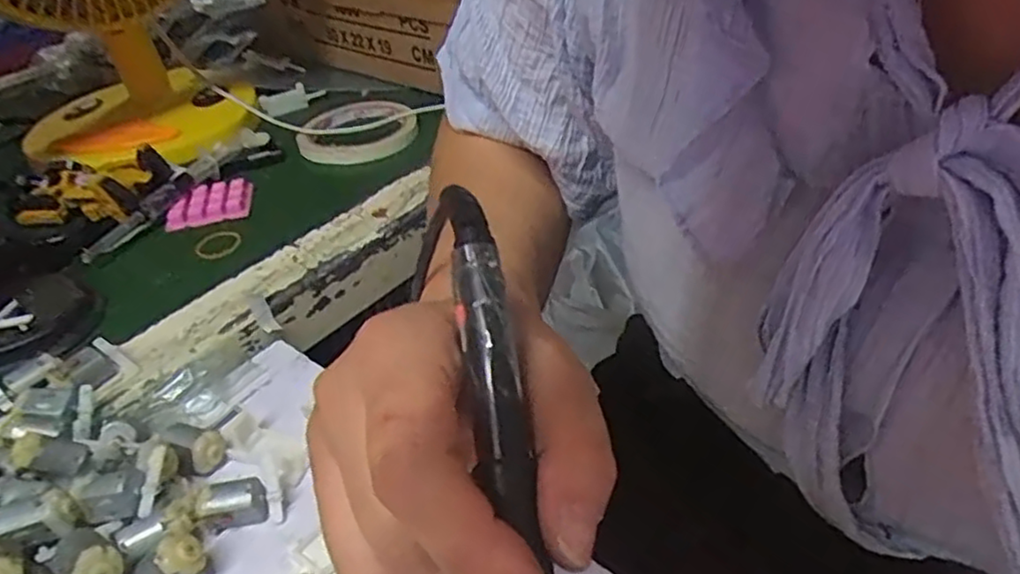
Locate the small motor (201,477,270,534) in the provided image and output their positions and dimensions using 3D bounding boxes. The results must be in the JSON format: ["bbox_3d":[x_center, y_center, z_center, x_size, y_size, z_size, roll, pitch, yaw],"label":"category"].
[{"bbox_3d":[-0.122,0.095,0.311,0.027,0.020,0.015,-16,27,-21],"label":"small motor"}]

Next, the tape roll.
[{"bbox_3d":[-0.132,-0.138,0.610,0.097,0.021,0.095,-4,38,3],"label":"tape roll"}]

